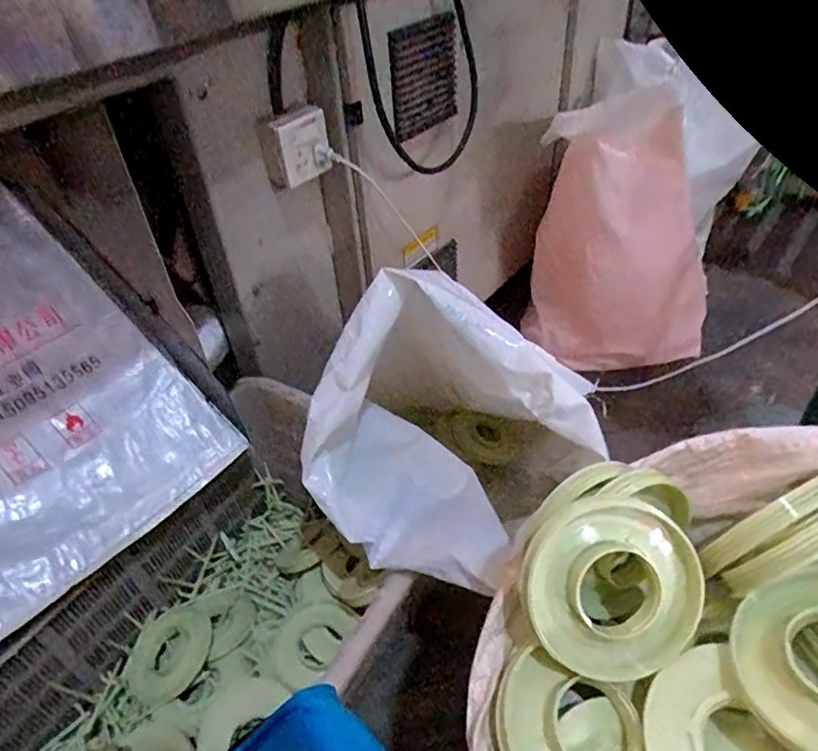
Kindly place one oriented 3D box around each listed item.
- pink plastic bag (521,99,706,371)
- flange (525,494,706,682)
[{"bbox_3d":[0.420,-0.242,1.107,0.363,0.546,0.186,9,44,14],"label":"pink plastic bag"},{"bbox_3d":[0.150,0.155,0.431,0.126,0.018,0.125,0,85,-3],"label":"flange"}]

